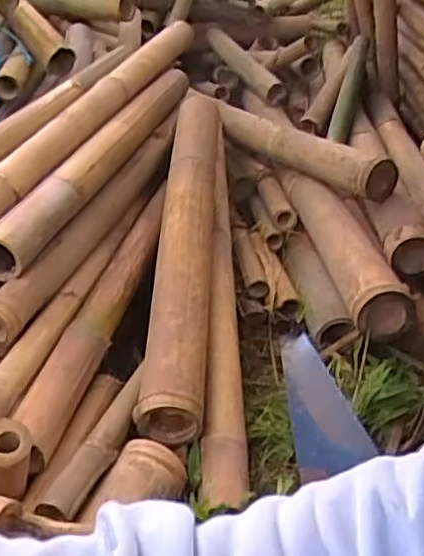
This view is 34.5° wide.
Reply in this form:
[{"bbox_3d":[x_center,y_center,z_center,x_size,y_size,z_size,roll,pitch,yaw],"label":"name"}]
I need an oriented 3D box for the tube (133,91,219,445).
[{"bbox_3d":[-0.038,-0.089,1.128,0.087,0.092,0.767,3,45,0],"label":"tube"}]

